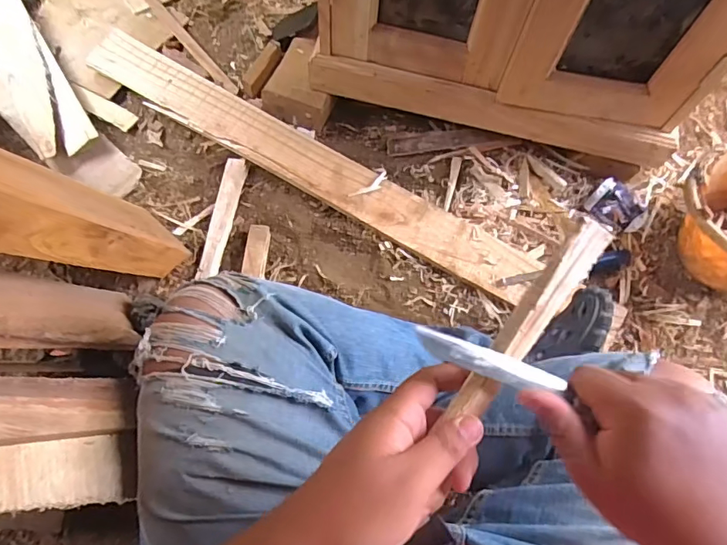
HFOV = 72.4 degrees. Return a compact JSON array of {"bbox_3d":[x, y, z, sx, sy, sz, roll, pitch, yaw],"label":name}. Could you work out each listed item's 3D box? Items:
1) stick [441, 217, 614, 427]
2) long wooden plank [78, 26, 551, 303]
[{"bbox_3d":[0.111,0.032,0.335,0.024,0.010,0.166,37,84,14],"label":"stick"},{"bbox_3d":[-0.111,-0.210,0.887,0.943,0.040,0.105,29,71,11],"label":"long wooden plank"}]

